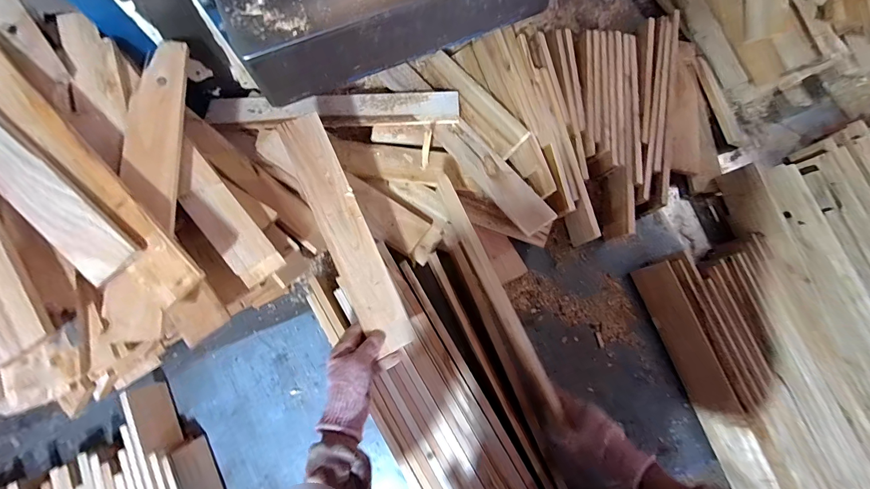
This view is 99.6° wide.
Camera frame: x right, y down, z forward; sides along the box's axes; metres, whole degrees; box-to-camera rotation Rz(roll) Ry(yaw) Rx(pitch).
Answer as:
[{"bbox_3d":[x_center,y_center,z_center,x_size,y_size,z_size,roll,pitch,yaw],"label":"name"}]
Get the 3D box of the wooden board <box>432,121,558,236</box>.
[{"bbox_3d":[0.107,-0.136,0.687,0.067,0.012,0.279,-36,70,-9],"label":"wooden board"}]

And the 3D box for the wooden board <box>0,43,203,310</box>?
[{"bbox_3d":[-0.490,-0.112,0.499,0.064,0.020,0.473,-41,86,-15],"label":"wooden board"}]

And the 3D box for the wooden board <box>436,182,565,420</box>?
[{"bbox_3d":[0.101,0.072,0.612,0.023,0.049,0.420,-24,79,-7],"label":"wooden board"}]

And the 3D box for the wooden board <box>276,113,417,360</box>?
[{"bbox_3d":[-0.137,-0.020,0.565,0.068,0.013,0.382,-25,86,-7],"label":"wooden board"}]

